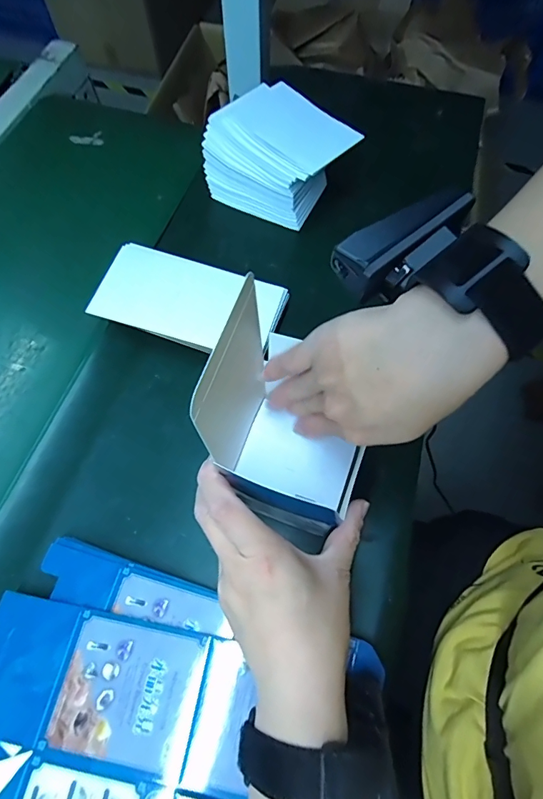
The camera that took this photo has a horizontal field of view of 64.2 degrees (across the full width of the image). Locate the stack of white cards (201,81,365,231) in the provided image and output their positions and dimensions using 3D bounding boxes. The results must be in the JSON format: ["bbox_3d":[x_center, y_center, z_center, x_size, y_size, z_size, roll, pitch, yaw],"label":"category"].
[{"bbox_3d":[0.009,-0.240,0.439,0.133,0.084,0.084,32,71,12],"label":"stack of white cards"}]

